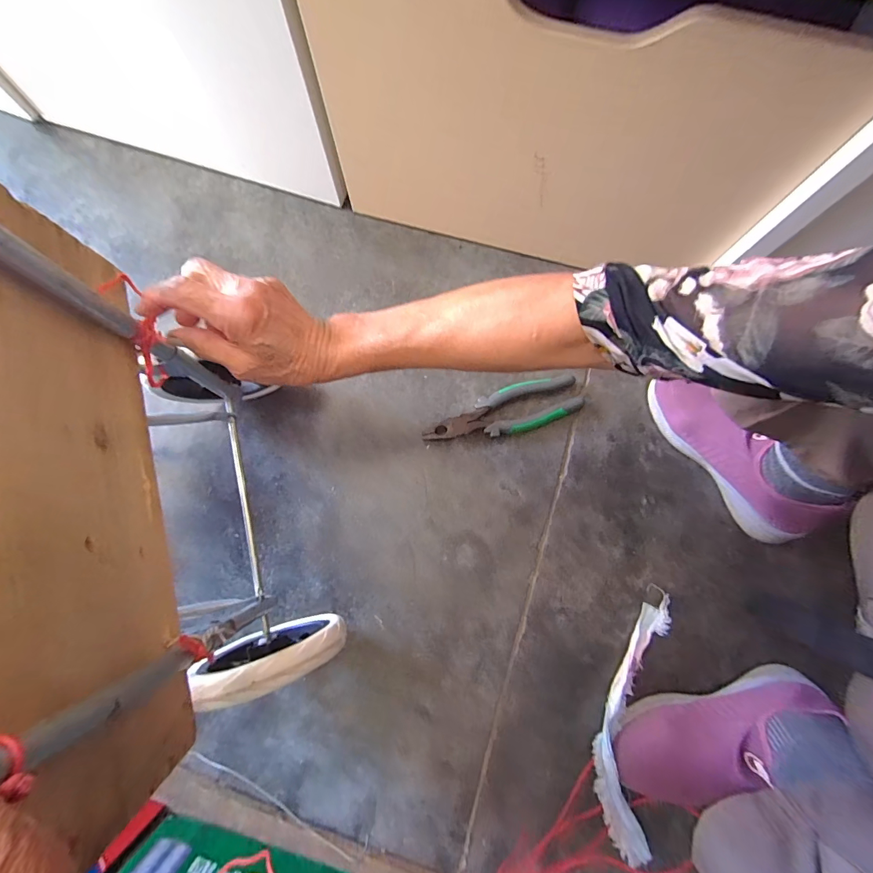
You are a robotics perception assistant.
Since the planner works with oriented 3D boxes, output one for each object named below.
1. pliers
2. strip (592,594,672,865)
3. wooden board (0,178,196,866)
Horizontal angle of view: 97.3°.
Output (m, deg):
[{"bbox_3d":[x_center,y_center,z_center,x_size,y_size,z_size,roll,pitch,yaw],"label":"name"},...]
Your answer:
[{"bbox_3d":[0.084,-0.029,0.489,0.200,0.020,0.058,-18,79,-5],"label":"pliers"},{"bbox_3d":[0.212,0.310,0.423,0.067,0.027,0.260,11,78,1],"label":"strip"},{"bbox_3d":[-0.205,0.025,0.205,0.021,0.151,0.340,-15,79,-4],"label":"wooden board"}]

